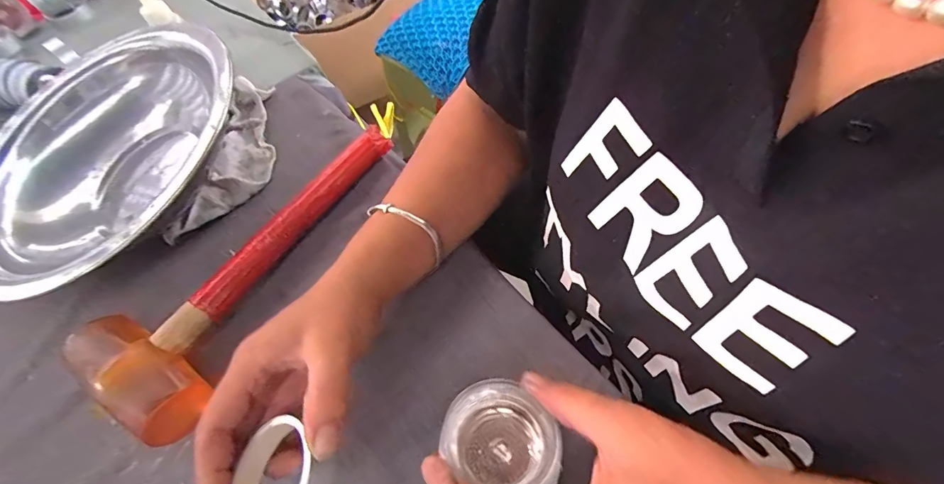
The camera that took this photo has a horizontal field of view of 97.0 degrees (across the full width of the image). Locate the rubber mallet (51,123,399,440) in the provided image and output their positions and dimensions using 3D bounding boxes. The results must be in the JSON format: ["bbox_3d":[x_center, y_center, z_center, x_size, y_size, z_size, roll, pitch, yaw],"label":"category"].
[{"bbox_3d":[-0.191,0.004,0.368,0.094,0.070,0.310,17,62,18],"label":"rubber mallet"}]

